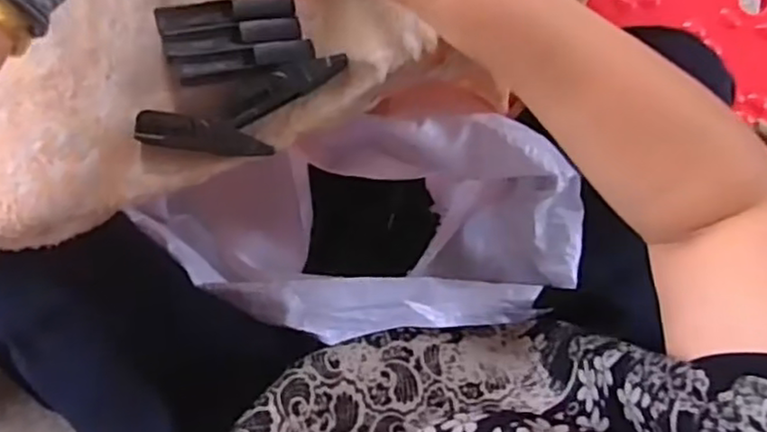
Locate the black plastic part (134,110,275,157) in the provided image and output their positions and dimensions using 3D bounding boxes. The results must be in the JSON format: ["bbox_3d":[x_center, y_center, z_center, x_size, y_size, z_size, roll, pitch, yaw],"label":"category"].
[{"bbox_3d":[-0.088,-0.040,0.334,0.064,0.012,0.018,8,90,-1],"label":"black plastic part"}]

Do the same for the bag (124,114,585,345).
[{"bbox_3d":[-0.025,0.014,0.752,0.339,0.518,0.168,-6,90,-1],"label":"bag"}]

